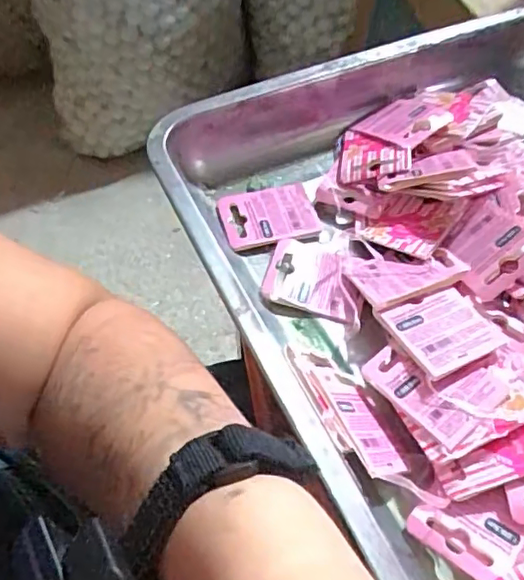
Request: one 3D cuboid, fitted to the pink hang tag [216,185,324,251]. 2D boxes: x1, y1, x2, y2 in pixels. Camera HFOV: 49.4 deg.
[{"bbox_3d":[0.004,-0.048,0.366,0.059,0.005,0.045,-10,55,-7],"label":"pink hang tag"}]

